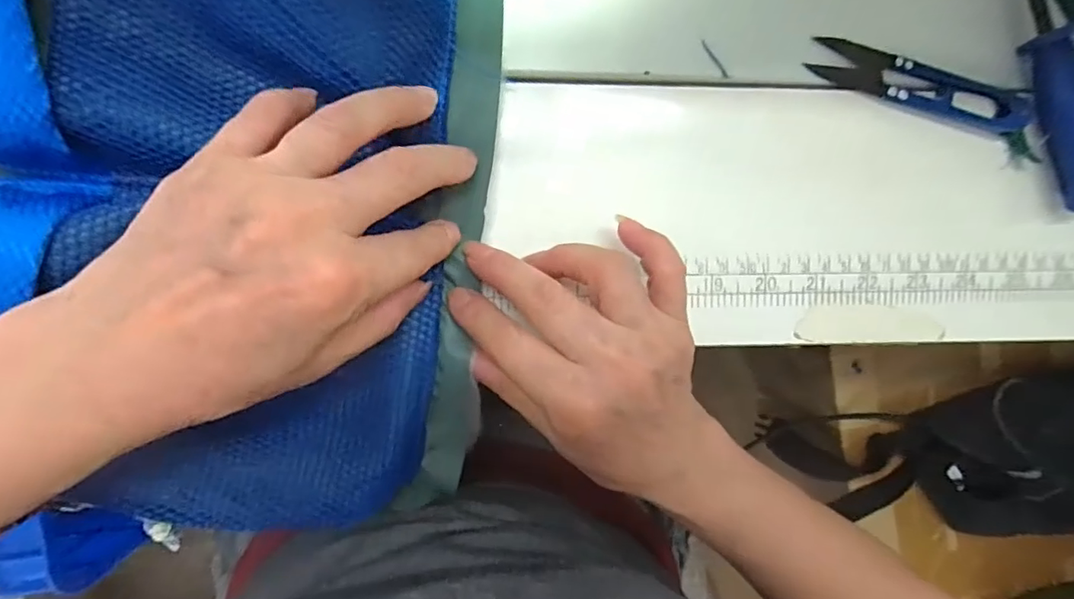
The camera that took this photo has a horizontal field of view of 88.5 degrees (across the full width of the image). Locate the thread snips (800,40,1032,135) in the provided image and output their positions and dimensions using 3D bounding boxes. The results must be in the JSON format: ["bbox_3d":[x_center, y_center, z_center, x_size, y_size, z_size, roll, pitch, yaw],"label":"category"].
[{"bbox_3d":[0.180,-0.100,0.257,0.105,0.013,0.020,14,94,-7],"label":"thread snips"}]

